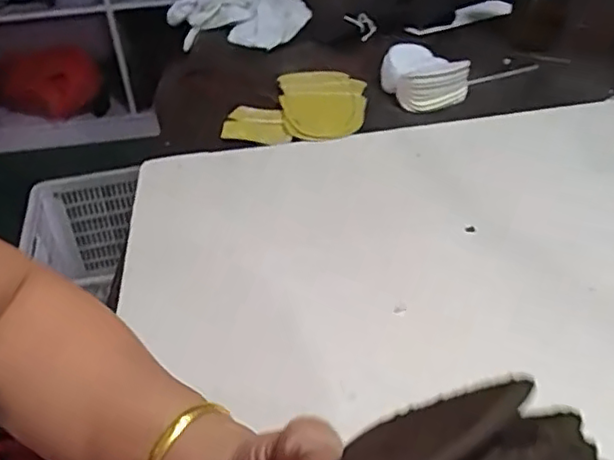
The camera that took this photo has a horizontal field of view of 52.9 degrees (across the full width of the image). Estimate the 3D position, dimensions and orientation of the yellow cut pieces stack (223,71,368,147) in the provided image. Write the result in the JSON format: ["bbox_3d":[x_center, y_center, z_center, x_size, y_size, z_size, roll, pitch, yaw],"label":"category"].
[{"bbox_3d":[-0.004,-0.149,0.750,0.147,0.016,0.175,14,44,16],"label":"yellow cut pieces stack"}]

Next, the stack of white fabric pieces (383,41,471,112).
[{"bbox_3d":[0.140,-0.190,0.761,0.081,0.044,0.101,-30,44,-30],"label":"stack of white fabric pieces"}]

